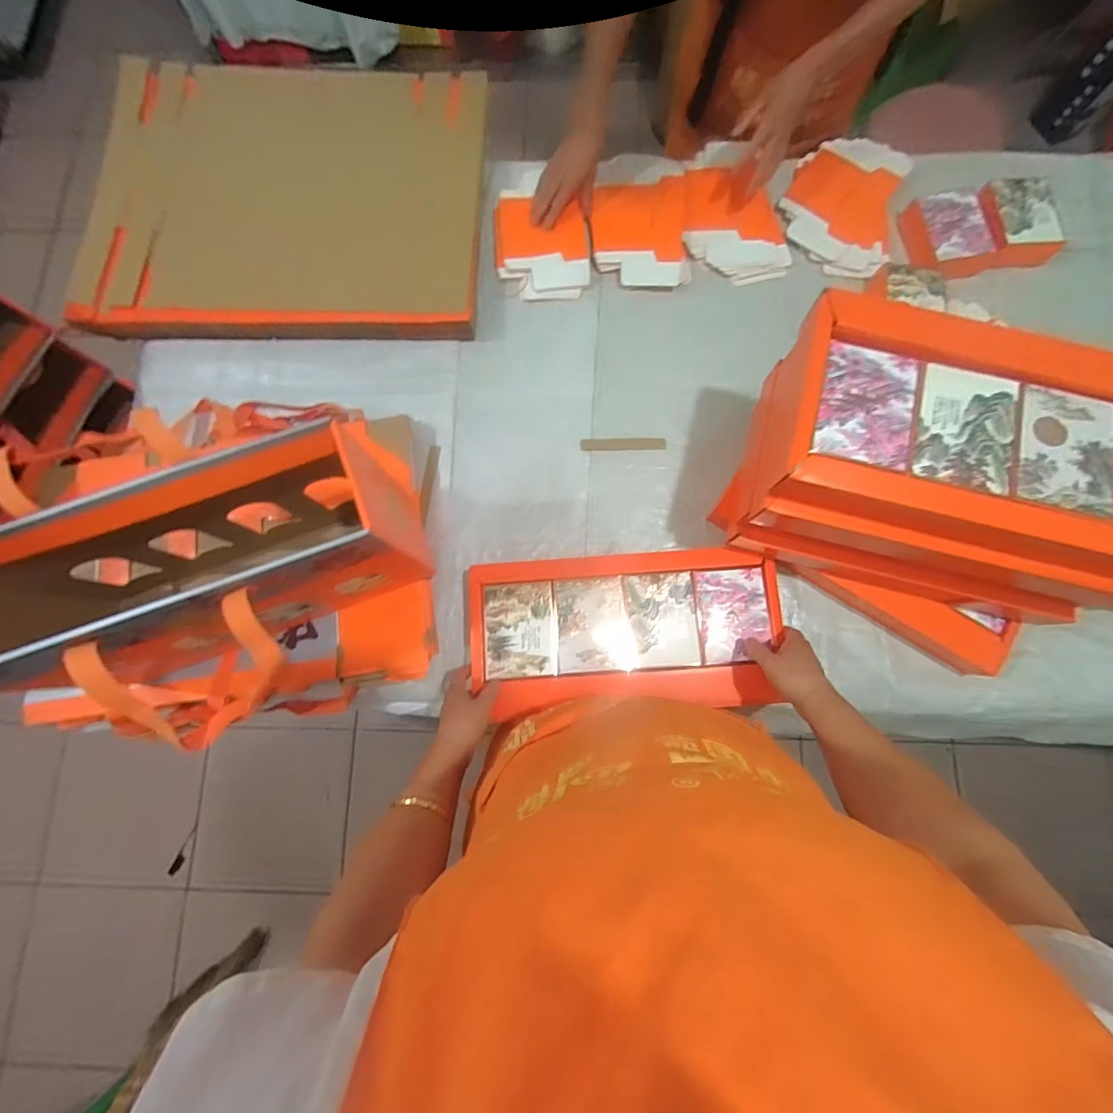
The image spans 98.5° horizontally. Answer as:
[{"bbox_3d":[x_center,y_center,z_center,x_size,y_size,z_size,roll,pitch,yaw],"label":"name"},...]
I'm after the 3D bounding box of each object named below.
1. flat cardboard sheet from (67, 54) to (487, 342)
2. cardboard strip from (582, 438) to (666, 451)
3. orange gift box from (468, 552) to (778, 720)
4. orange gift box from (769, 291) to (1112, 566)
[{"bbox_3d":[-0.454,-0.608,0.816,0.653,0.068,0.518,2,80,2],"label":"flat cardboard sheet"},{"bbox_3d":[0.106,-0.177,0.760,0.132,0.006,0.020,-1,88,-2],"label":"cardboard strip"},{"bbox_3d":[0.091,0.101,0.665,0.408,0.048,0.204,-4,80,1],"label":"orange gift box"},{"bbox_3d":[0.448,-0.120,0.506,0.428,0.082,0.251,18,80,5],"label":"orange gift box"}]

